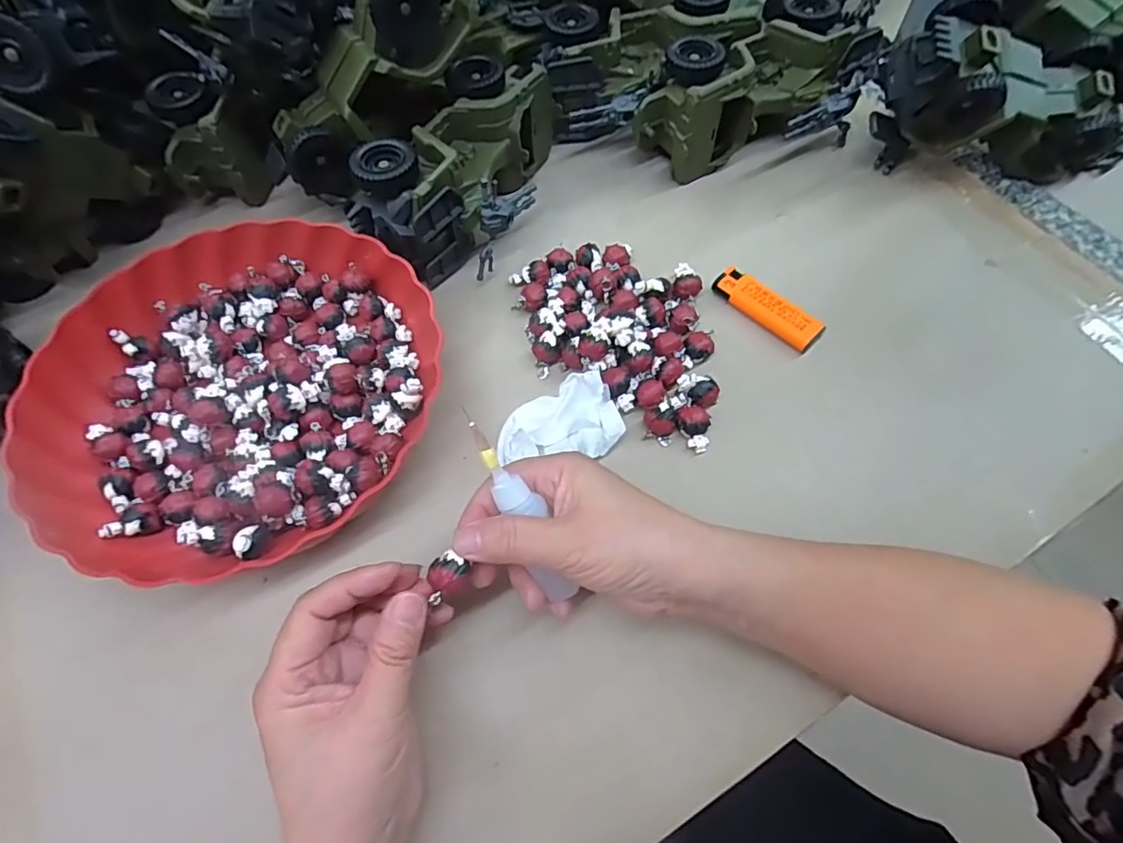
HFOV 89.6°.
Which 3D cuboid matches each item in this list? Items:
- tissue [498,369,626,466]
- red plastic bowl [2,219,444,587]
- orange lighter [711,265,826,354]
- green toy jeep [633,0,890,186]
[{"bbox_3d":[-0.001,-0.001,0.351,0.073,0.030,0.050,-4,62,0],"label":"tissue"},{"bbox_3d":[-0.202,-0.022,0.359,0.230,0.042,0.234,-1,62,2],"label":"red plastic bowl"},{"bbox_3d":[0.143,-0.080,0.395,0.024,0.012,0.080,-41,68,-18],"label":"orange lighter"},{"bbox_3d":[0.150,-0.270,0.461,0.197,0.075,0.079,-26,64,-12],"label":"green toy jeep"}]

